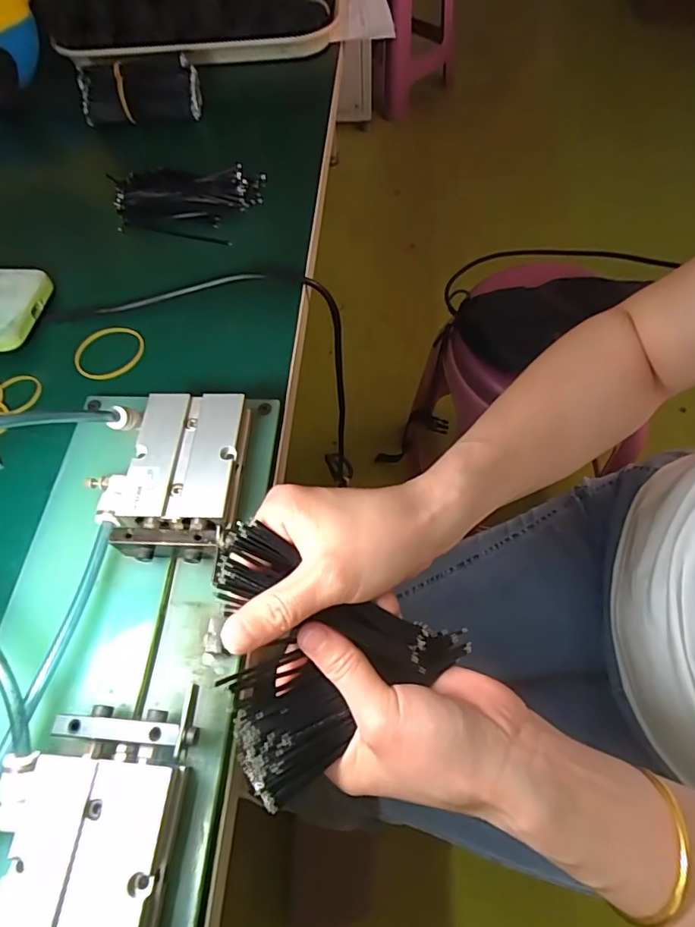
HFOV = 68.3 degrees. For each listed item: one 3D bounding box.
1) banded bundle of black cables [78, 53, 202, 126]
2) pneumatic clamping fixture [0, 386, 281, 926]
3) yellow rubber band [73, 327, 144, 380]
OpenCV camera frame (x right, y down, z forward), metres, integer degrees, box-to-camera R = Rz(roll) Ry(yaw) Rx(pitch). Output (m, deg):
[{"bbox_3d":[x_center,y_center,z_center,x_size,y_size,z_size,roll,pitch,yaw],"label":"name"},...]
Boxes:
[{"bbox_3d":[-0.193,-0.349,0.477,0.110,0.032,0.062,-6,61,-2],"label":"banded bundle of black cables"},{"bbox_3d":[-0.108,0.082,0.240,0.118,0.039,0.273,2,61,3],"label":"pneumatic clamping fixture"},{"bbox_3d":[-0.160,-0.075,0.344,0.046,0.005,0.041,-26,64,-12],"label":"yellow rubber band"}]

